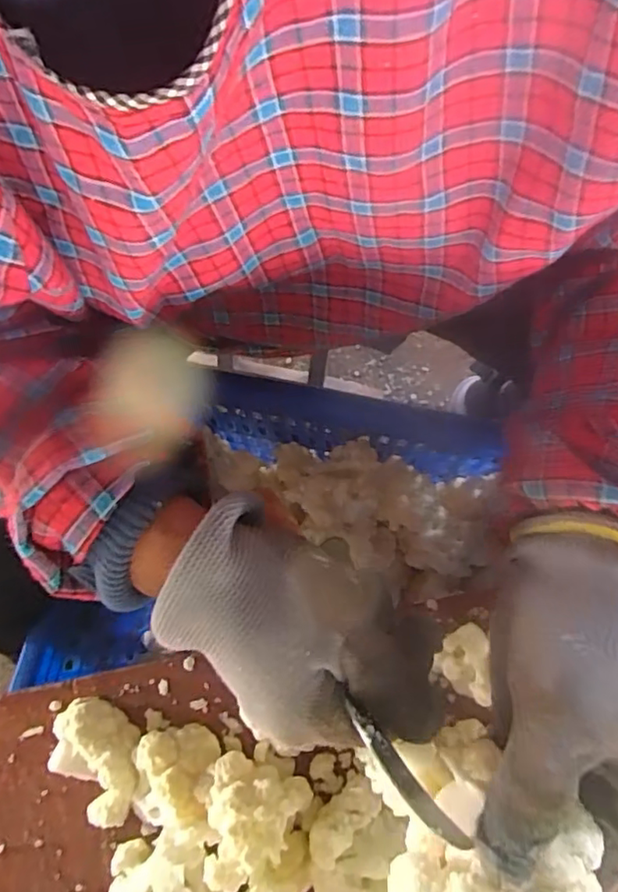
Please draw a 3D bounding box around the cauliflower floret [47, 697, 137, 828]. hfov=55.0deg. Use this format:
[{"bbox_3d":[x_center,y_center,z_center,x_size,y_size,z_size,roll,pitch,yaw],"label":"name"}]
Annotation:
[{"bbox_3d":[-0.111,0.165,0.313,0.045,0.032,0.060,-42,77,-10],"label":"cauliflower floret"}]

